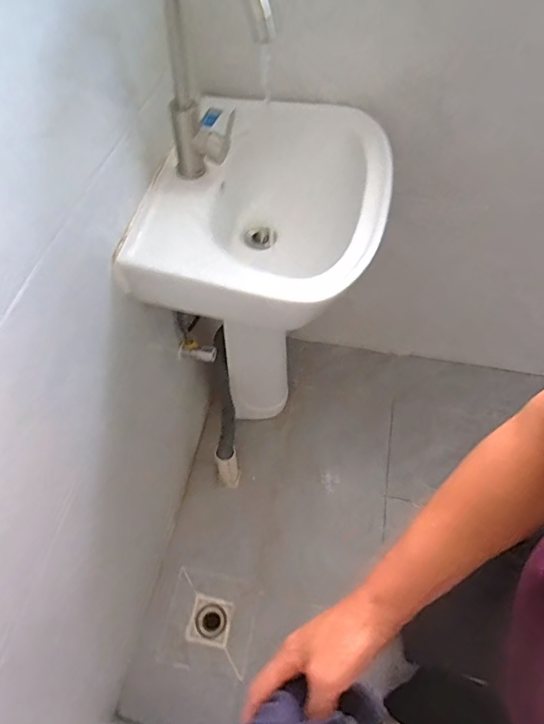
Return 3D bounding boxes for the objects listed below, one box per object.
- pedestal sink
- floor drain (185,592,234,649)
[{"bbox_3d":[0.019,-0.119,1.126,0.395,0.760,0.546,10,57,9],"label":"pedestal sink"},{"bbox_3d":[-0.149,0.621,1.142,0.095,0.009,0.101,13,50,0],"label":"floor drain"}]

